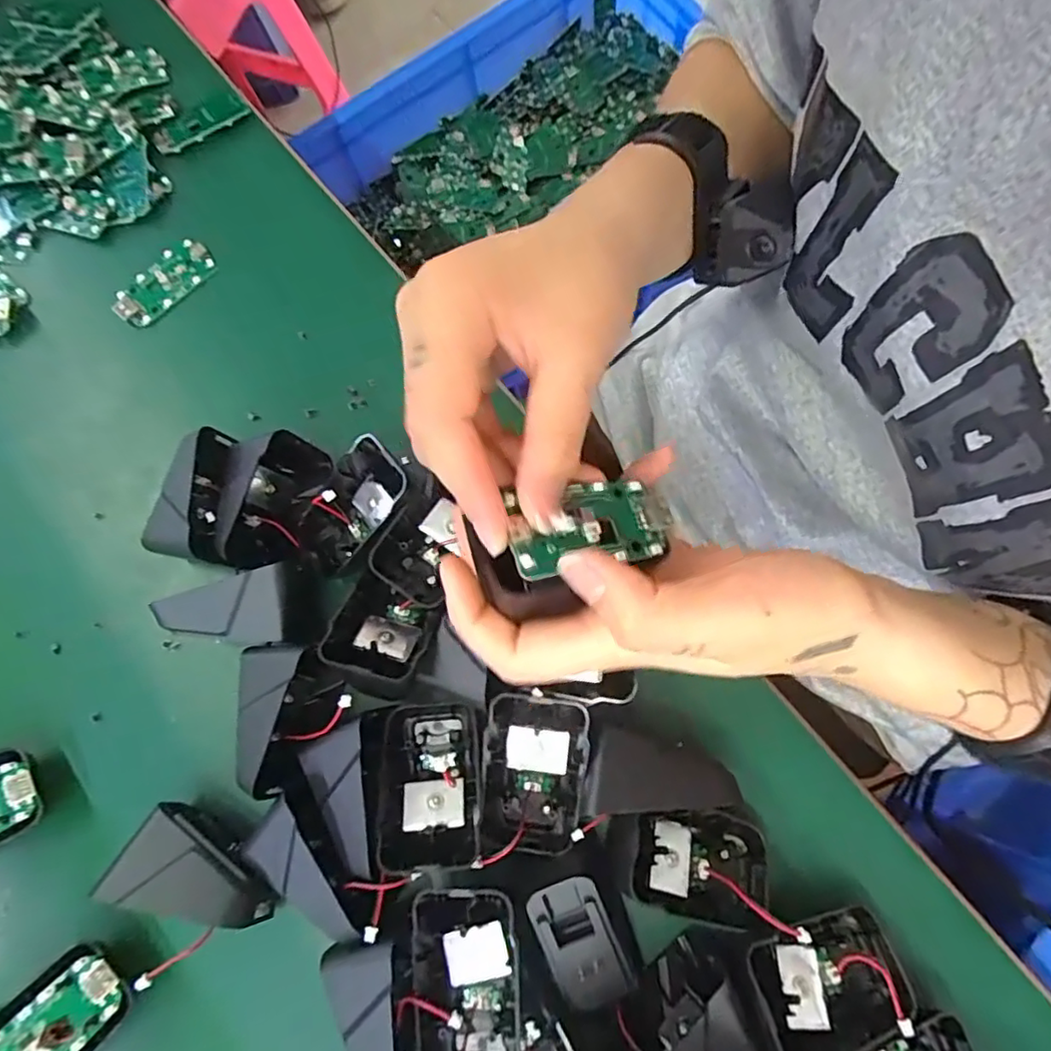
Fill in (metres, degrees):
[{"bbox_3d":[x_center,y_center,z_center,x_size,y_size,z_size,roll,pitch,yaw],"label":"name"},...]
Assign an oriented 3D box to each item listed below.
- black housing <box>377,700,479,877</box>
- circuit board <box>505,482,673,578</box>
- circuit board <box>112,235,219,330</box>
[{"bbox_3d":[-0.043,0.115,0.275,0.046,0.031,0.066,-7,77,4],"label":"black housing"},{"bbox_3d":[0.023,0.000,0.208,0.064,0.004,0.030,-15,74,-31],"label":"circuit board"},{"bbox_3d":[-0.221,-0.149,0.372,0.033,0.005,0.064,40,84,12],"label":"circuit board"}]

